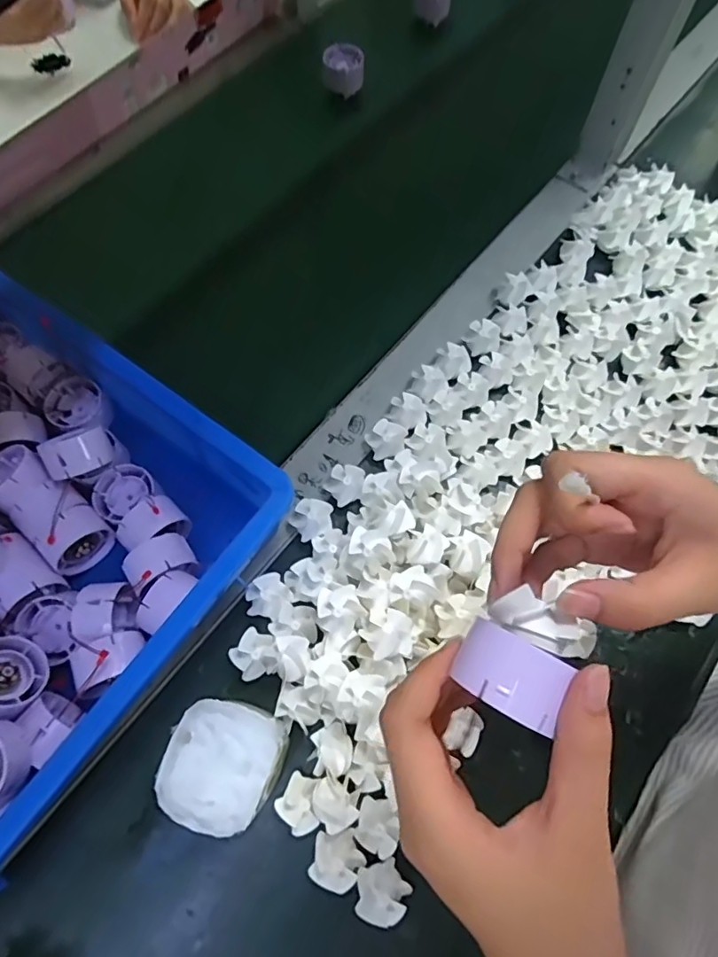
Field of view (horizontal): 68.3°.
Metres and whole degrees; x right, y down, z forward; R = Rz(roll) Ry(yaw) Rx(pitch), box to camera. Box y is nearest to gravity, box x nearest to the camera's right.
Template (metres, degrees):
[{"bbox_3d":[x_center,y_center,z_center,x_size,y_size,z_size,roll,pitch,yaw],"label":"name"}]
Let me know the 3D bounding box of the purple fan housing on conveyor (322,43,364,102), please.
[{"bbox_3d":[-0.018,-0.471,0.612,0.050,0.038,0.038,-2,67,-1],"label":"purple fan housing on conveyor"}]

